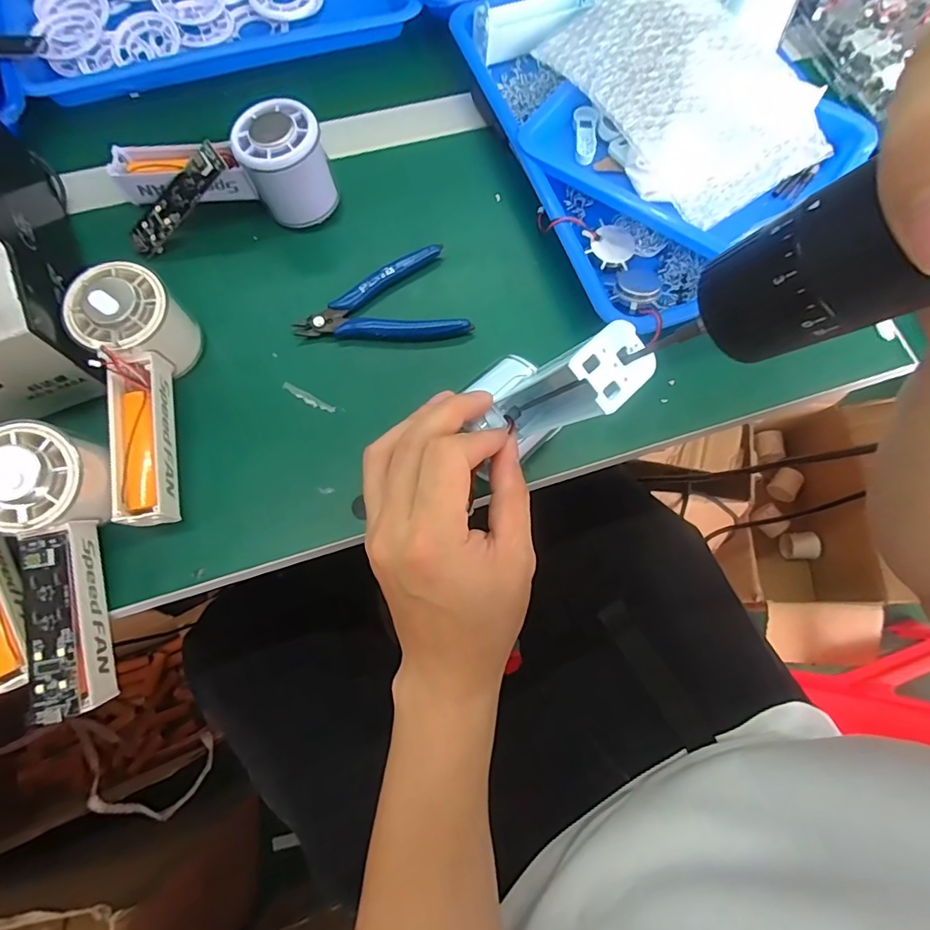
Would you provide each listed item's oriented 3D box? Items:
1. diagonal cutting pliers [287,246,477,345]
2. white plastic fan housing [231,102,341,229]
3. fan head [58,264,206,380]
[{"bbox_3d":[-0.059,-0.109,0.364,0.111,0.014,0.069,-22,74,-9],"label":"diagonal cutting pliers"},{"bbox_3d":[-0.125,-0.209,0.364,0.058,0.063,0.052,-18,73,-7],"label":"white plastic fan housing"},{"bbox_3d":[-0.204,-0.087,0.319,0.052,0.063,0.055,36,74,9],"label":"fan head"}]

